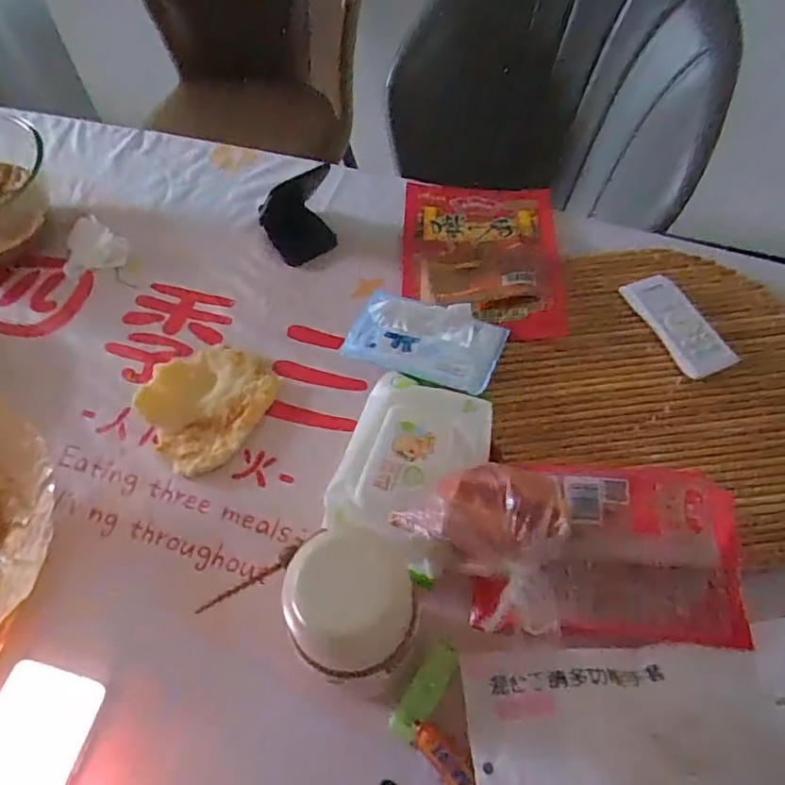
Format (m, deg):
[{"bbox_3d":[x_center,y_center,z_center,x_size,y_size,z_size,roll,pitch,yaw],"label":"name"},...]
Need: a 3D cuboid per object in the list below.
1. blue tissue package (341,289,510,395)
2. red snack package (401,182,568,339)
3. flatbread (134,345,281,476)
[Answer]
[{"bbox_3d":[0.033,-0.052,0.572,0.145,0.026,0.096,20,61,9],"label":"blue tissue package"},{"bbox_3d":[0.103,-0.166,0.658,0.180,0.037,0.254,4,60,0],"label":"red snack package"},{"bbox_3d":[-0.181,0.007,0.555,0.107,0.023,0.133,29,63,14],"label":"flatbread"}]

